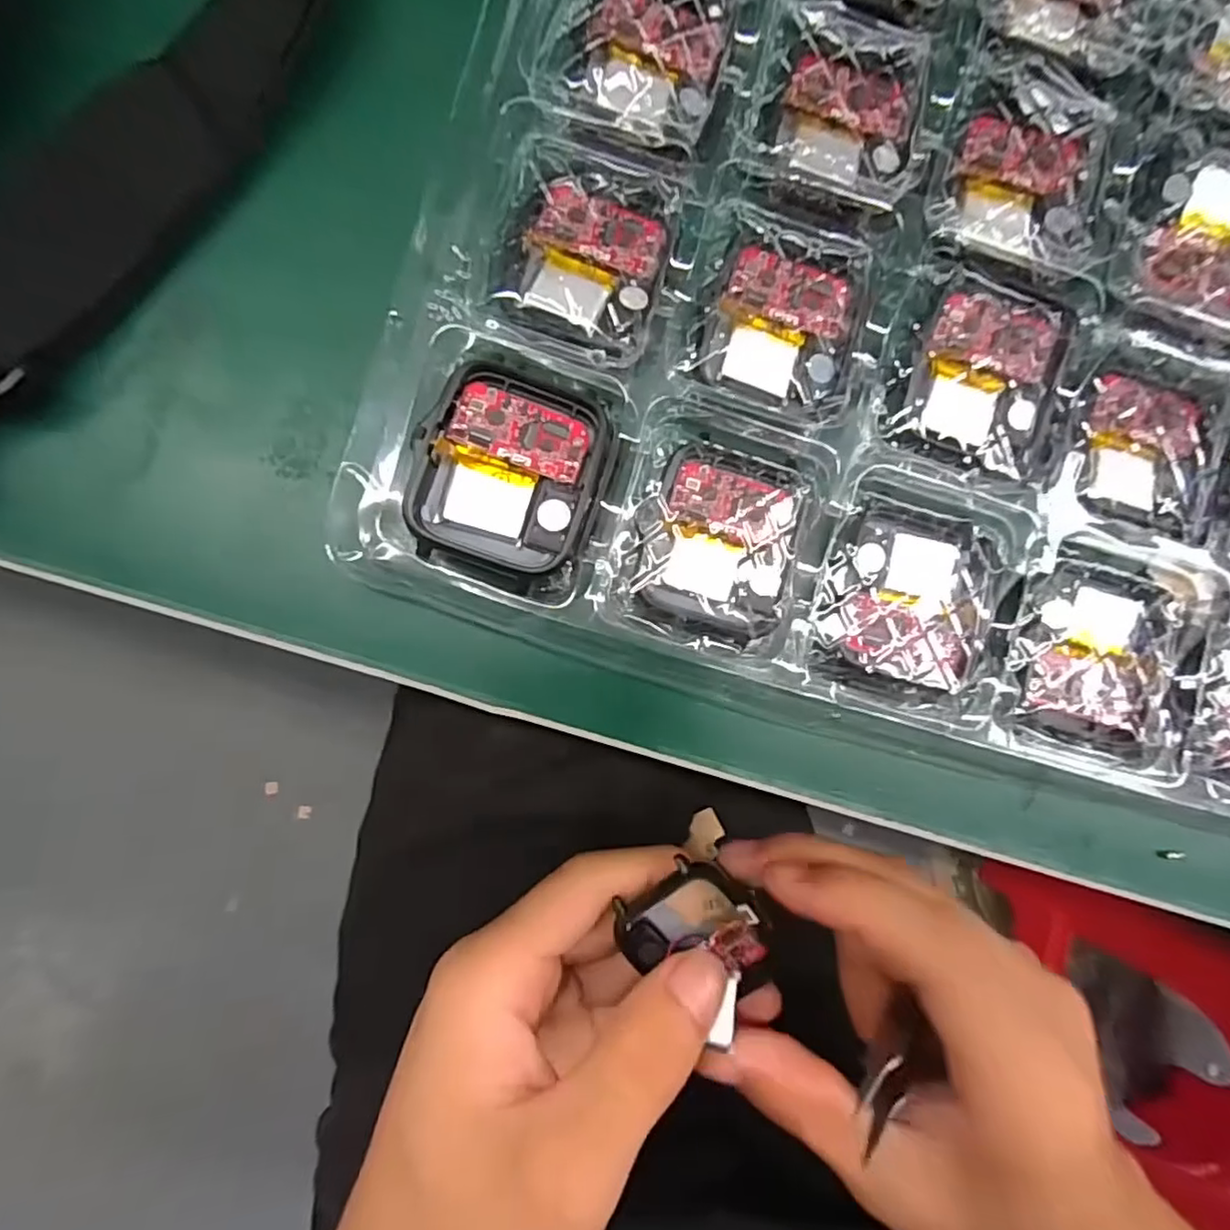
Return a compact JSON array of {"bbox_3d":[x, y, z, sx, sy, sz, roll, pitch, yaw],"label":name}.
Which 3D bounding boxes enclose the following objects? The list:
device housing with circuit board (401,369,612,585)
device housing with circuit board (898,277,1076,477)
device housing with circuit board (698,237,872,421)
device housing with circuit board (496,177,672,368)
[{"bbox_3d":[-0.023,-0.032,0.143,0.039,0.015,0.044,17,85,-4],"label":"device housing with circuit board"},{"bbox_3d":[0.091,-0.058,0.155,0.035,0.009,0.044,17,85,-4],"label":"device housing with circuit board"},{"bbox_3d":[0.043,-0.072,0.156,0.038,0.008,0.037,11,86,-5],"label":"device housing with circuit board"},{"bbox_3d":[-0.007,-0.085,0.153,0.037,0.008,0.039,14,86,-4],"label":"device housing with circuit board"}]

